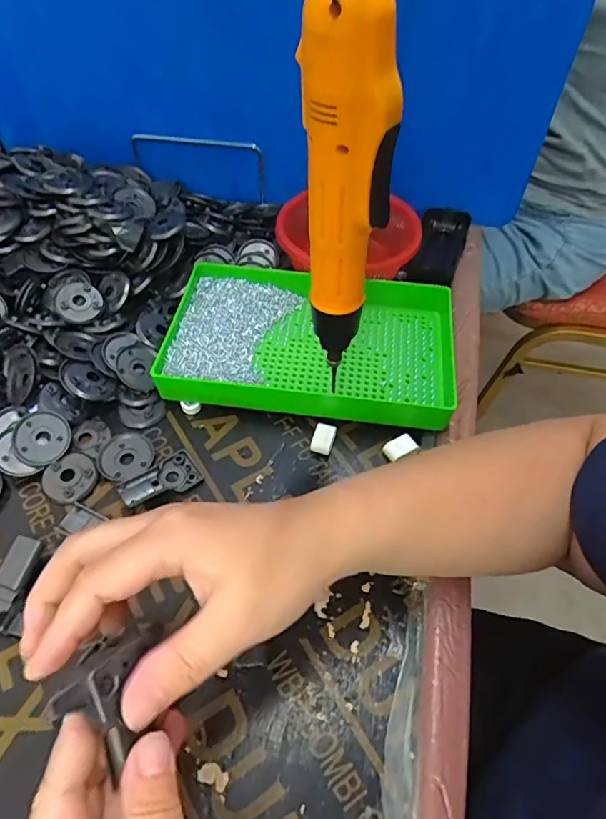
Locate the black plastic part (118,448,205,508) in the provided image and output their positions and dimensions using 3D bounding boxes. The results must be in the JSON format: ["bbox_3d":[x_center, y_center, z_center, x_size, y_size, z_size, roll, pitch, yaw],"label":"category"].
[{"bbox_3d":[-0.109,0.055,0.401,0.059,0.011,0.033,-35,61,-25],"label":"black plastic part"}]

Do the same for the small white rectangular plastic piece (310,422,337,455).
[{"bbox_3d":[0.017,0.024,0.427,0.018,0.014,0.024,15,53,10],"label":"small white rectangular plastic piece"}]

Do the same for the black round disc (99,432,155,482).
[{"bbox_3d":[-0.141,0.037,0.415,0.042,0.006,0.038,-7,53,-7],"label":"black round disc"}]

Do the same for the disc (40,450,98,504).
[{"bbox_3d":[-0.180,0.053,0.404,0.038,0.007,0.040,1,52,-1],"label":"disc"}]

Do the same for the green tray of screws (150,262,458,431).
[{"bbox_3d":[0.010,-0.062,0.476,0.255,0.039,0.160,7,52,4],"label":"green tray of screws"}]

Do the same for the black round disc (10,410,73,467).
[{"bbox_3d":[-0.207,0.023,0.414,0.043,0.005,0.044,2,76,-9],"label":"black round disc"}]

